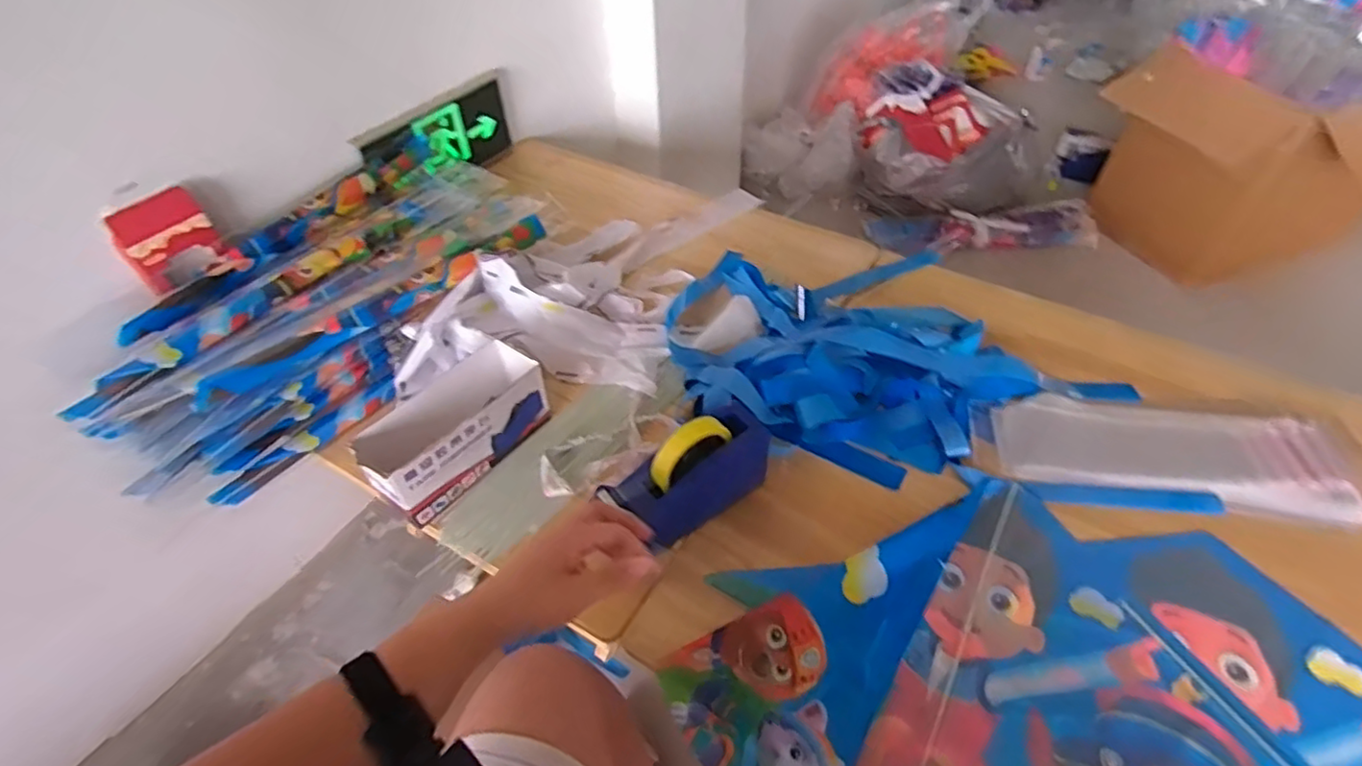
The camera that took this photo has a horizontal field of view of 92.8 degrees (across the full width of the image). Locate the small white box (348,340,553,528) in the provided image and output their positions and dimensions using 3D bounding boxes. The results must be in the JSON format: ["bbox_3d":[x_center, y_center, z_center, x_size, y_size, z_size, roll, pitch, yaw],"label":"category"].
[{"bbox_3d":[-0.266,0.050,0.766,0.093,0.097,0.216,30,55,27],"label":"small white box"}]

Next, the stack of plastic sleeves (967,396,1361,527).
[{"bbox_3d":[0.588,0.072,0.792,0.452,0.014,0.159,6,48,8],"label":"stack of plastic sleeves"}]

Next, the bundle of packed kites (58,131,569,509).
[{"bbox_3d":[-0.465,-0.133,0.924,0.285,0.111,0.673,22,52,21],"label":"bundle of packed kites"}]

